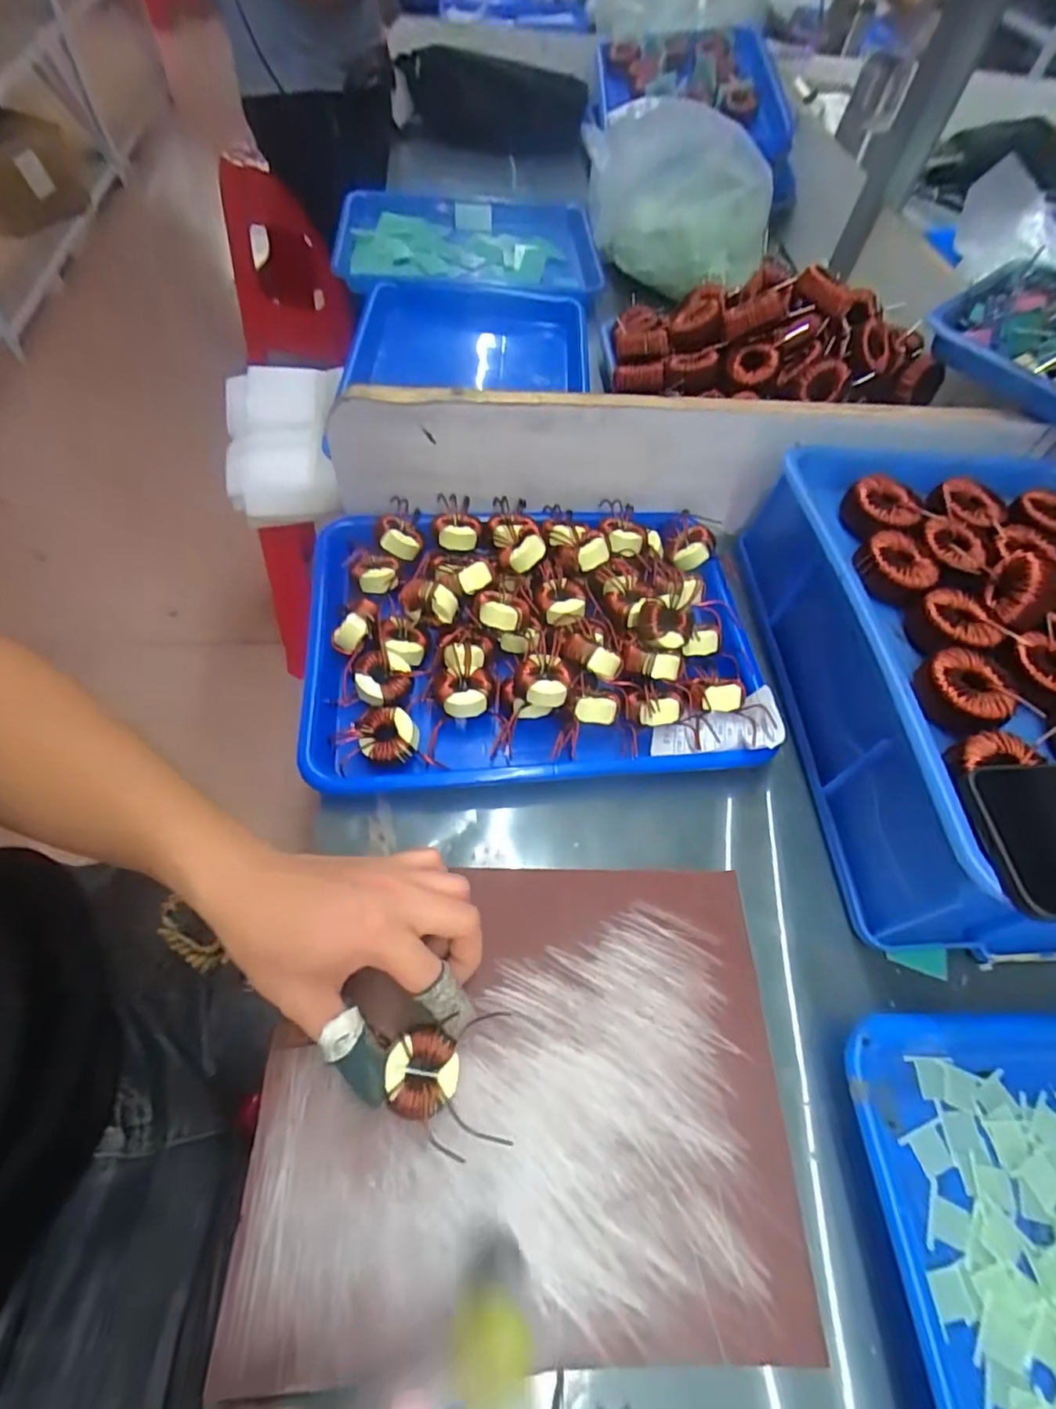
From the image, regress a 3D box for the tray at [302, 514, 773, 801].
[{"bbox_3d":[0.005,-0.058,0.467,0.341,0.065,0.253,-4,60,-5],"label":"tray"}]

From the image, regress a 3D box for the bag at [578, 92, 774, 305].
[{"bbox_3d":[0.176,-0.631,0.730,0.200,0.170,0.200,-5,59,-8],"label":"bag"}]

